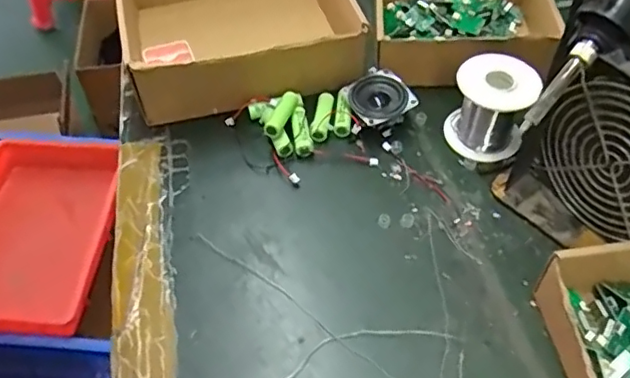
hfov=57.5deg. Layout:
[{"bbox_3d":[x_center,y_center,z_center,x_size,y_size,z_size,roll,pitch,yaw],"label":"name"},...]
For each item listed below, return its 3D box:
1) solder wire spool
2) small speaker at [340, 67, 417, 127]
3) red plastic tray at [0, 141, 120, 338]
[{"bbox_3d":[0.145,-0.066,0.476,0.062,0.070,0.055,16,53,14],"label":"solder wire spool"},{"bbox_3d":[0.055,-0.078,0.512,0.053,0.030,0.048,-22,53,-16],"label":"small speaker"},{"bbox_3d":[-0.468,0.061,0.937,0.259,0.070,0.373,2,51,3],"label":"red plastic tray"}]

